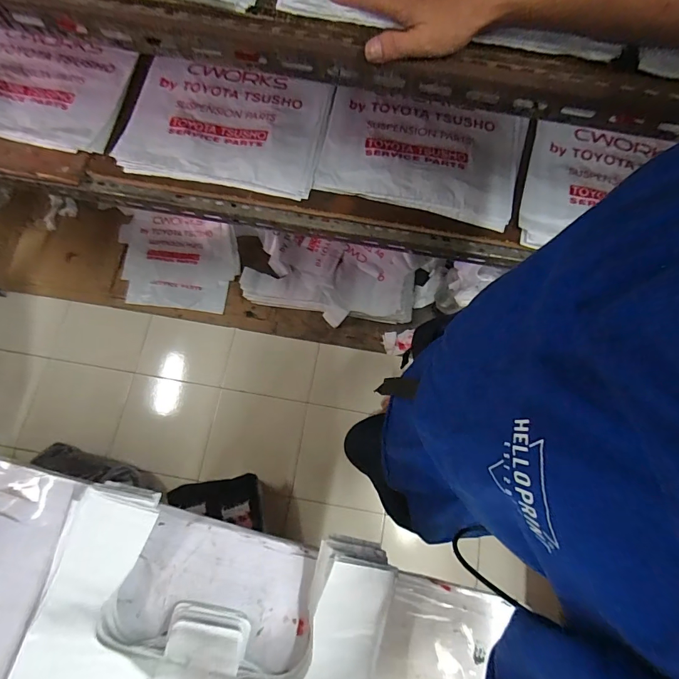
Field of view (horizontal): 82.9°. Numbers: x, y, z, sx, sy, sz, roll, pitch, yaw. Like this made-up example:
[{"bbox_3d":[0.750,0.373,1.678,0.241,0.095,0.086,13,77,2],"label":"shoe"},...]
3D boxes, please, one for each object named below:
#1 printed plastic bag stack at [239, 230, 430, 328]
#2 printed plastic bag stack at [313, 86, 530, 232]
[{"bbox_3d":[-0.027,-0.209,1.332,0.575,0.096,0.259,11,75,2],"label":"printed plastic bag stack"},{"bbox_3d":[0.150,-0.345,0.706,0.352,0.039,0.226,14,75,3],"label":"printed plastic bag stack"}]

